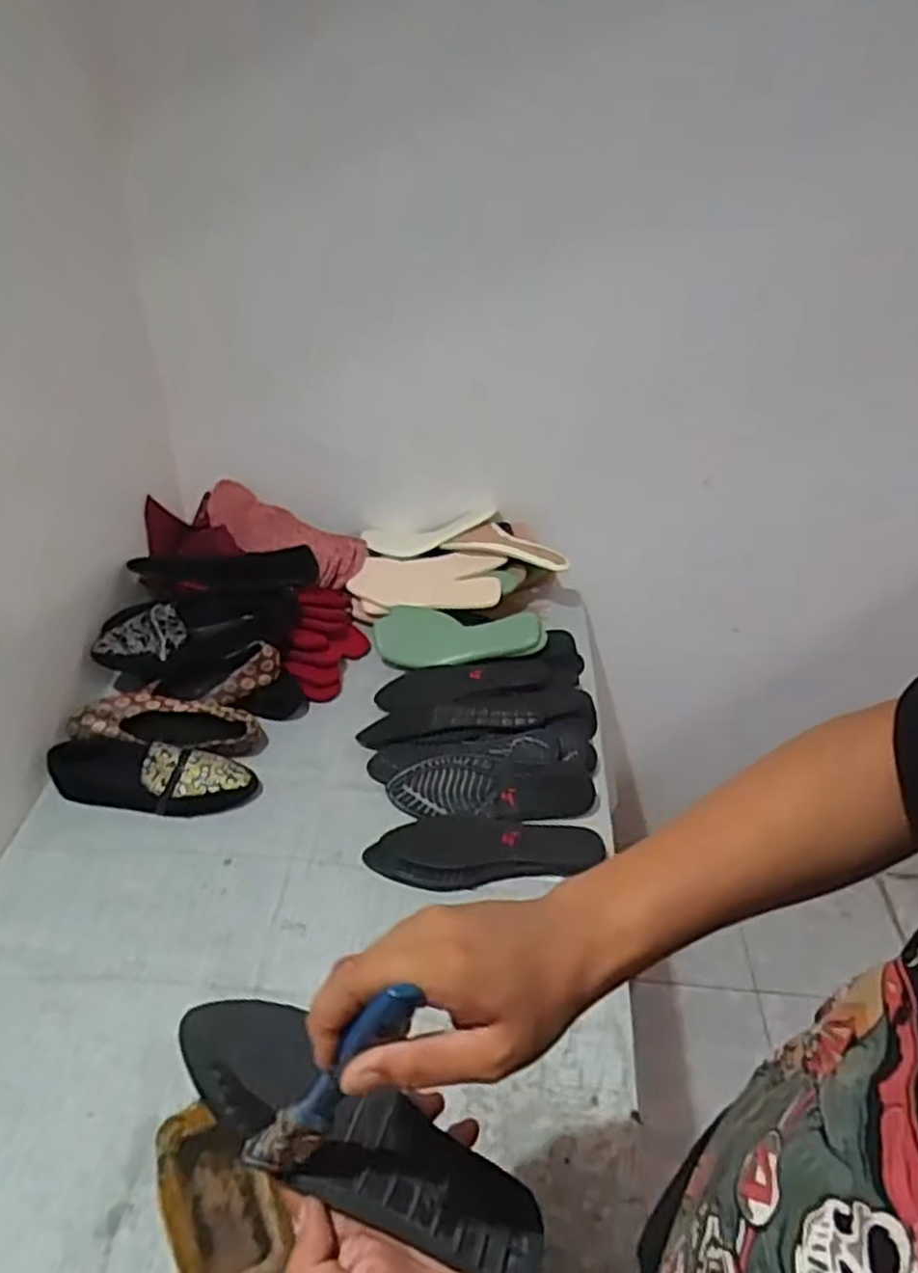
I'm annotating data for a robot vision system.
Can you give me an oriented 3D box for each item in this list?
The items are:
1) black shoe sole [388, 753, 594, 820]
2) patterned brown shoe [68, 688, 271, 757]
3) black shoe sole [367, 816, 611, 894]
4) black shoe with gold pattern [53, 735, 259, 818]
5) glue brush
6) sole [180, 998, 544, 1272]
[{"bbox_3d":[0.038,0.183,0.904,0.241,0.022,0.077,-1,60,1],"label":"black shoe sole"},{"bbox_3d":[-0.368,0.115,0.947,0.237,0.059,0.078,6,38,4],"label":"patterned brown shoe"},{"bbox_3d":[0.027,0.235,0.848,0.254,0.031,0.093,-1,38,-5],"label":"black shoe sole"},{"bbox_3d":[-0.365,0.162,0.891,0.242,0.061,0.079,5,38,3],"label":"black shoe with gold pattern"},{"bbox_3d":[-0.063,0.211,0.352,0.031,0.161,0.019,15,33,-23],"label":"glue brush"},{"bbox_3d":[-0.052,0.287,0.423,0.241,0.029,0.067,35,43,0],"label":"sole"}]

